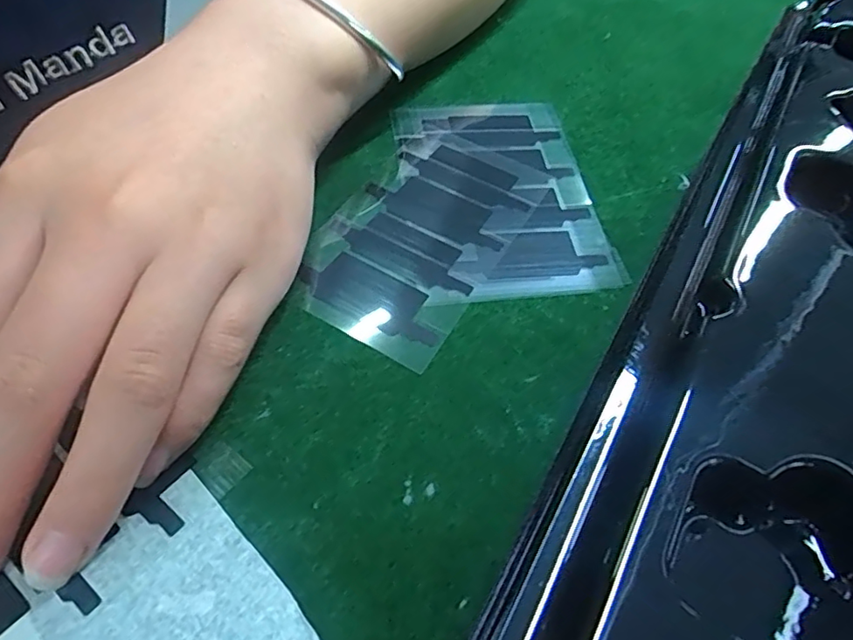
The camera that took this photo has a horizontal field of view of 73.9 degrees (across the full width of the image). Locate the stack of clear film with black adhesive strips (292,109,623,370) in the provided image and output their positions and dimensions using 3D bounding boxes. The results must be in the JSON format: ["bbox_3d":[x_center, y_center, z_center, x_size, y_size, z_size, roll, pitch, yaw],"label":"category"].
[{"bbox_3d":[0.009,-0.038,0.191,0.097,0.004,0.109,-6,55,-7],"label":"stack of clear film with black adhesive strips"}]

